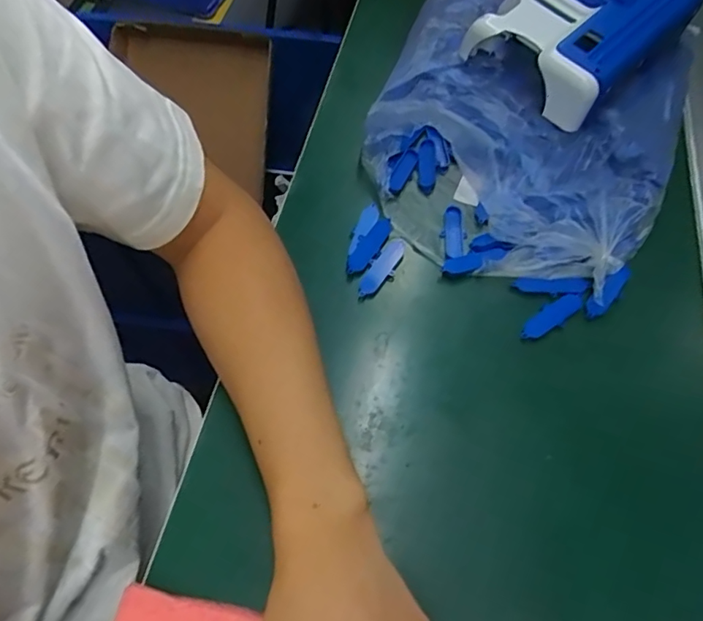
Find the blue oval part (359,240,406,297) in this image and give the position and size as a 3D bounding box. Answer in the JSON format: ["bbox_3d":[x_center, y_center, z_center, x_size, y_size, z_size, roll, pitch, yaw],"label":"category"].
[{"bbox_3d":[0.024,-0.033,0.406,0.017,0.011,0.057,33,76,16],"label":"blue oval part"}]

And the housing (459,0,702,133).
[{"bbox_3d":[0.199,-0.248,0.444,0.148,0.077,0.133,-37,67,-22],"label":"housing"}]

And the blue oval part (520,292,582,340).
[{"bbox_3d":[0.145,0.004,0.374,0.054,0.005,0.017,-31,65,-20],"label":"blue oval part"}]

